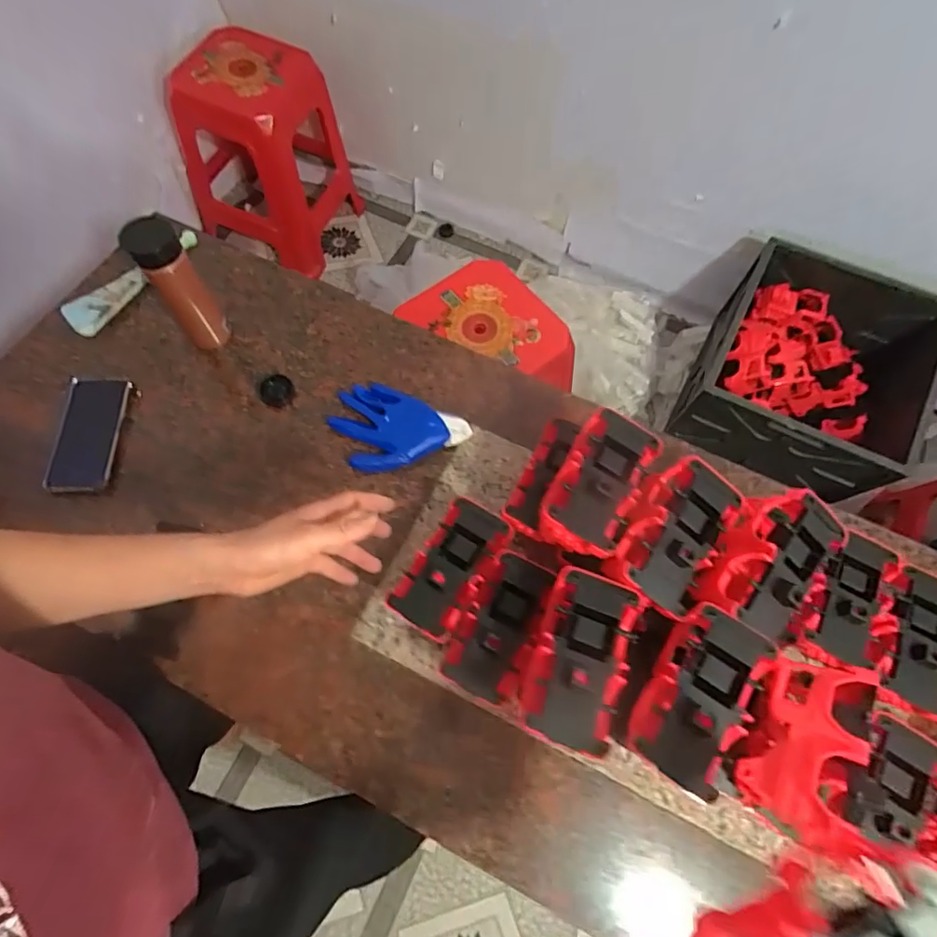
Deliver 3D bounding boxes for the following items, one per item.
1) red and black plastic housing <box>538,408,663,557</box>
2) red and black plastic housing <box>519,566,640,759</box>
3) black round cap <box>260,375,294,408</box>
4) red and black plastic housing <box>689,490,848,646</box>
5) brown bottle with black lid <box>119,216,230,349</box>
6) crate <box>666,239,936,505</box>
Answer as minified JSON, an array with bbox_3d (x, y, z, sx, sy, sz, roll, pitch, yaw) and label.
[{"bbox_3d":[0.139,0.011,0.546,0.079,0.044,0.153,28,70,11],"label":"red and black plastic housing"},{"bbox_3d":[0.101,0.168,0.476,0.082,0.042,0.148,24,70,9],"label":"red and black plastic housing"},{"bbox_3d":[-0.276,-0.111,0.759,0.046,0.015,0.048,0,68,0],"label":"black round cap"},{"bbox_3d":[0.301,0.096,0.535,0.088,0.066,0.157,40,73,15],"label":"red and black plastic housing"},{"bbox_3d":[-0.385,-0.231,0.704,0.074,0.202,0.082,-35,72,-13],"label":"brown bottle with black lid"},{"bbox_3d":[0.819,-0.220,1.262,0.471,0.253,0.488,27,70,10],"label":"crate"}]

